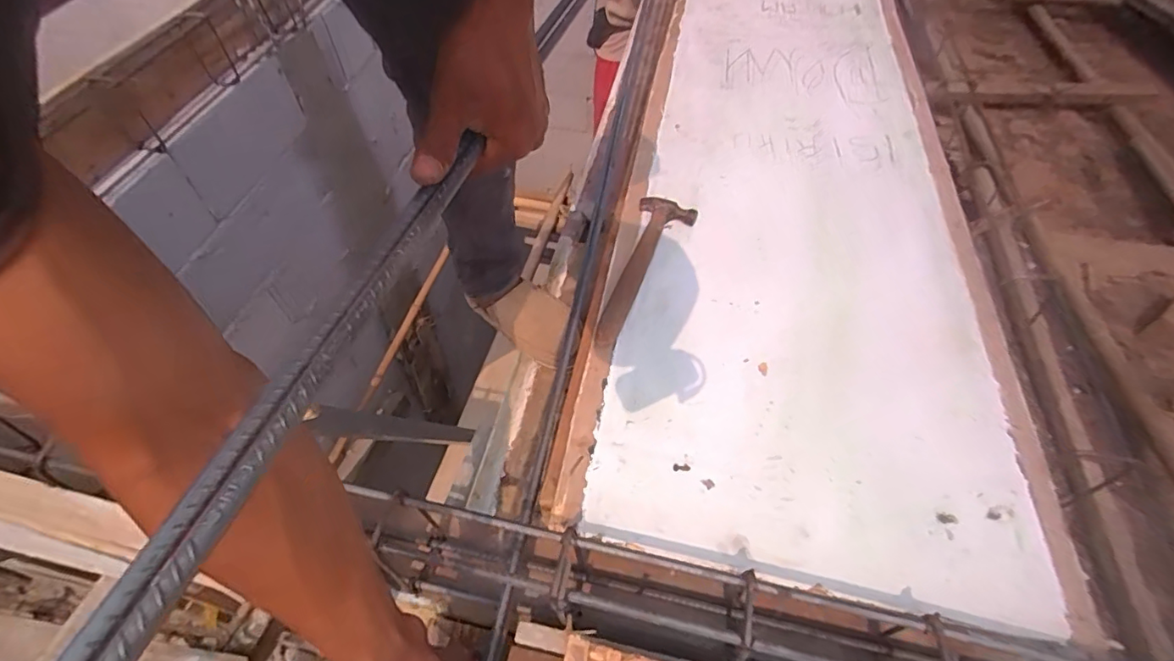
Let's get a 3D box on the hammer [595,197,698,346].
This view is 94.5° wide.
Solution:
[{"bbox_3d":[0.092,-0.090,0.788,0.090,0.022,0.293,12,54,10],"label":"hammer"}]

